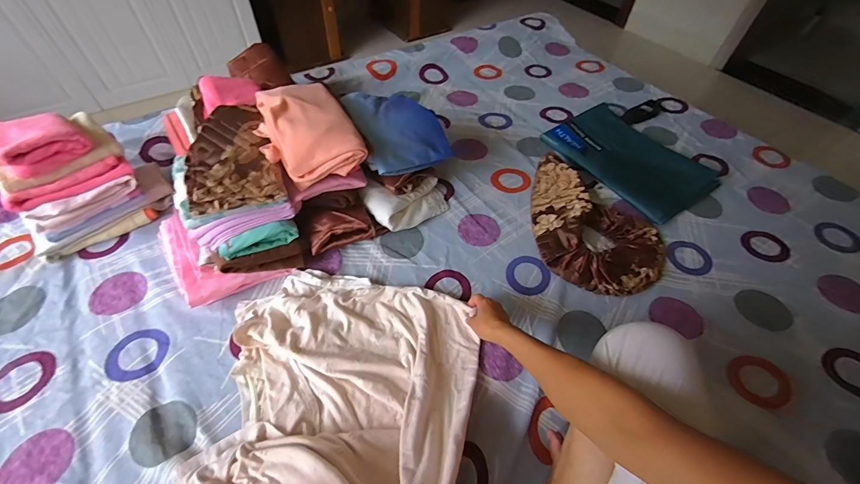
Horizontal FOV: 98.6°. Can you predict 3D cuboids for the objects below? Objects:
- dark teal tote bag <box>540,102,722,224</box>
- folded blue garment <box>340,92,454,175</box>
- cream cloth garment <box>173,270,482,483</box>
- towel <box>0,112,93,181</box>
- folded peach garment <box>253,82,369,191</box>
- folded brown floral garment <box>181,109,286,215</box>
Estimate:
[{"bbox_3d":[0.516,-0.220,0.958,0.258,0.036,0.365,-29,59,-22],"label":"dark teal tote bag"},{"bbox_3d":[-0.069,-0.238,0.773,0.171,0.073,0.205,-22,56,-19],"label":"folded blue garment"},{"bbox_3d":[-0.136,0.194,0.530,0.382,0.149,0.388,11,53,5],"label":"cream cloth garment"},{"bbox_3d":[-0.704,-0.186,0.657,0.142,0.048,0.128,34,57,22],"label":"towel"},{"bbox_3d":[-0.227,-0.204,0.675,0.154,0.078,0.208,-22,56,-19],"label":"folded peach garment"},{"bbox_3d":[-0.350,-0.152,0.652,0.147,0.066,0.203,-16,54,-15],"label":"folded brown floral garment"}]

